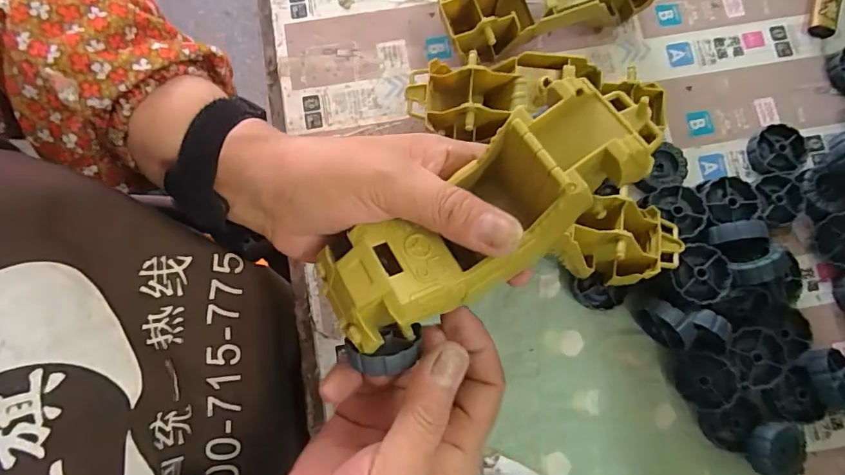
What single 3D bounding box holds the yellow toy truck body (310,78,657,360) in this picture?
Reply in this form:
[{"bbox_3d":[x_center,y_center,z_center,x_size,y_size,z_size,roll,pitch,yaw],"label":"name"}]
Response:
[{"bbox_3d":[0.033,-0.011,0.217,0.167,0.052,0.058,-33,80,3],"label":"yellow toy truck body"}]

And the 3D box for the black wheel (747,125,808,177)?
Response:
[{"bbox_3d":[0.267,-0.065,0.353,0.038,0.012,0.036,0,78,0],"label":"black wheel"}]

